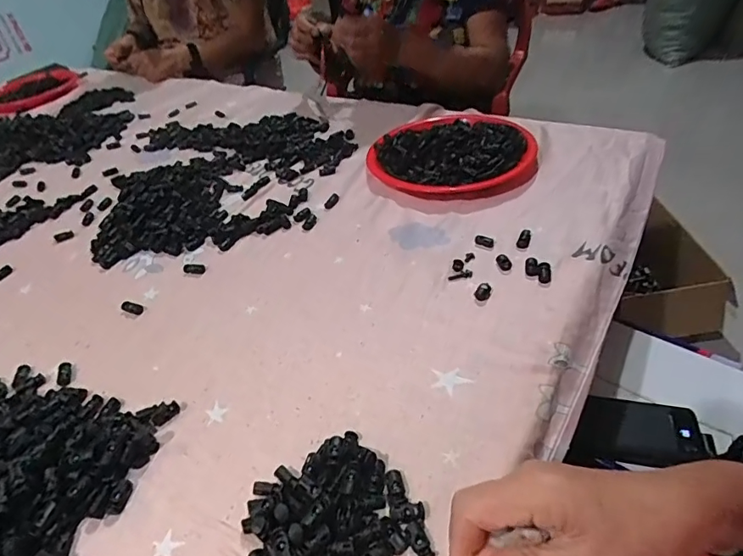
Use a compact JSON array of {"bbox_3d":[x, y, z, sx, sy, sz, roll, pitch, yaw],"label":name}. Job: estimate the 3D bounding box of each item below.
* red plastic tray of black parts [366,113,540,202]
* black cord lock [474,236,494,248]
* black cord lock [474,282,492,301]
[{"bbox_3d":[0.133,-0.211,0.798,0.269,0.041,0.261,-25,43,-19],"label":"red plastic tray of black parts"},{"bbox_3d":[0.143,-0.047,0.612,0.025,0.005,0.016,16,45,25],"label":"black cord lock"},{"bbox_3d":[0.126,0.015,0.545,0.017,0.012,0.020,12,44,22],"label":"black cord lock"}]

